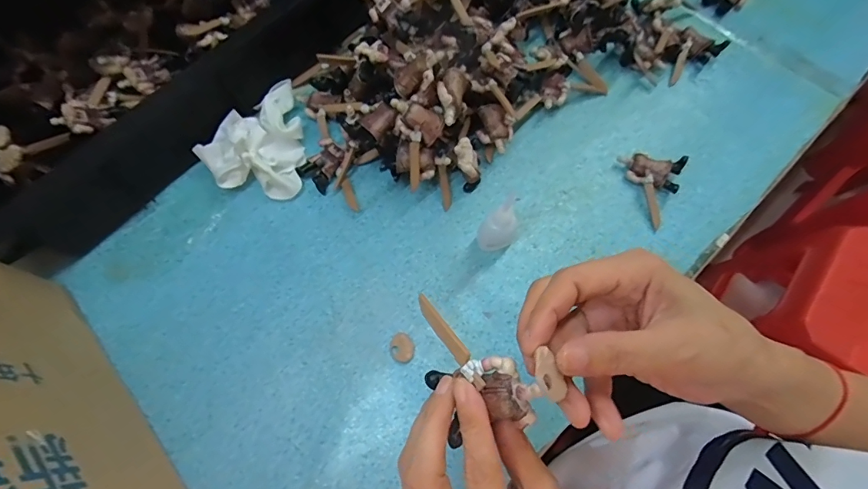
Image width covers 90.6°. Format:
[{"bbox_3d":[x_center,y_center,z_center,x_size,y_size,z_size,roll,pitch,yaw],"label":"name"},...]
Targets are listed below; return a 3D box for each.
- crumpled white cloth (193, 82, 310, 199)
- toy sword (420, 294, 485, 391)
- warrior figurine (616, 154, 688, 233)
[{"bbox_3d":[-0.162,-0.094,0.420,0.112,0.041,0.097,-39,73,-14],"label":"crumpled white cloth"},{"bbox_3d":[0.008,0.047,0.216,0.008,0.005,0.056,-49,53,13],"label":"toy sword"},{"bbox_3d":[0.225,-0.062,0.424,0.051,0.020,0.079,-18,69,-7],"label":"warrior figurine"}]

